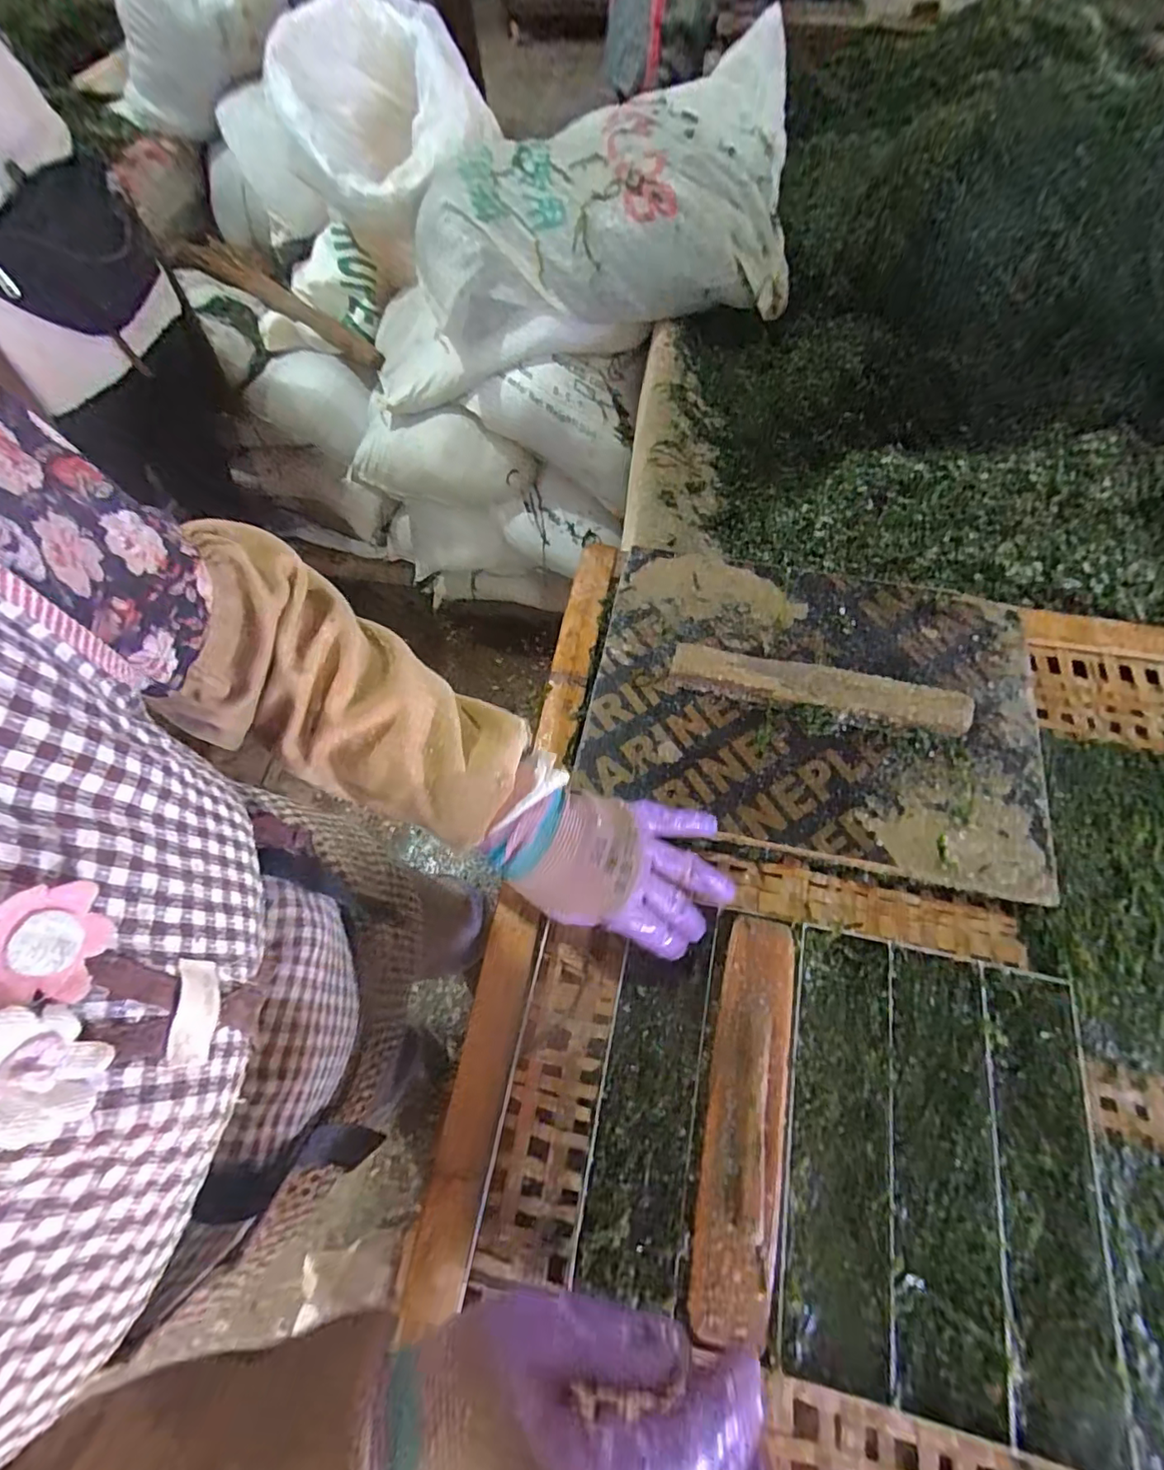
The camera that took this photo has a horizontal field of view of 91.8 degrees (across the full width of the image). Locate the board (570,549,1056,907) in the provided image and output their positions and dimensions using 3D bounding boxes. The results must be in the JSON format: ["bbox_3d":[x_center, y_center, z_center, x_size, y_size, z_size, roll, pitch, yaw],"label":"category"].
[{"bbox_3d":[0.193,-0.038,0.474,0.365,0.040,0.277,12,64,5],"label":"board"}]

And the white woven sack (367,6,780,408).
[{"bbox_3d":[-0.059,-0.795,0.941,0.767,0.261,0.331,-7,64,21],"label":"white woven sack"}]

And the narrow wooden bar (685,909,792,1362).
[{"bbox_3d":[0.106,0.232,0.351,0.049,0.032,0.226,11,65,7],"label":"narrow wooden bar"}]

